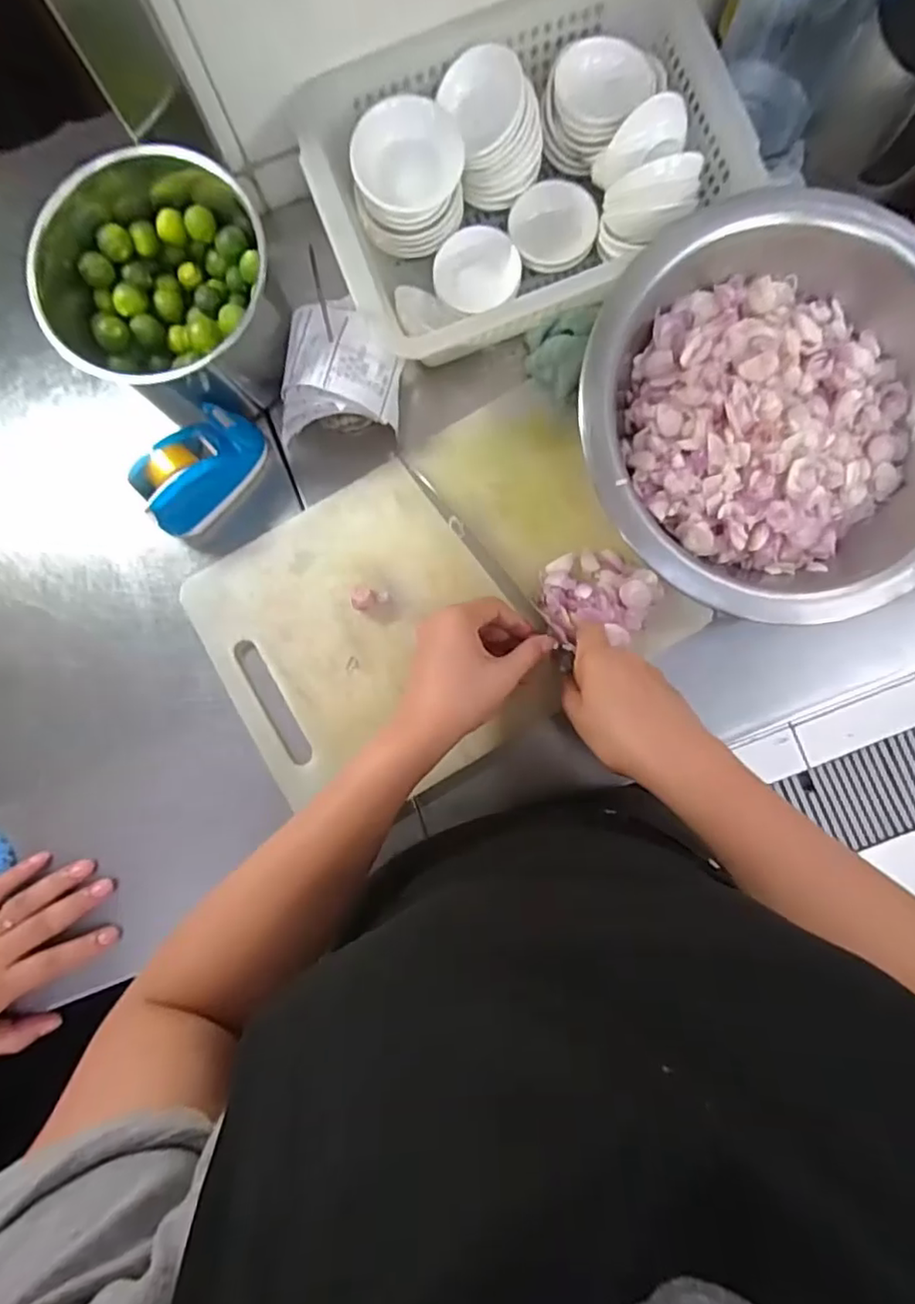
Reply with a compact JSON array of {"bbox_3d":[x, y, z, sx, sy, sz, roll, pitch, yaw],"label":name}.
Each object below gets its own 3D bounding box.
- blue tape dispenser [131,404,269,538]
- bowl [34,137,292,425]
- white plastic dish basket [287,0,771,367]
[{"bbox_3d":[-0.216,-0.154,0.521,0.051,0.059,0.111,40,90,4],"label":"blue tape dispenser"},{"bbox_3d":[-0.230,-0.289,0.494,0.172,0.129,0.169,0,87,3],"label":"bowl"},{"bbox_3d":[0.049,-0.382,0.502,0.309,0.090,0.216,-21,87,2],"label":"white plastic dish basket"}]

